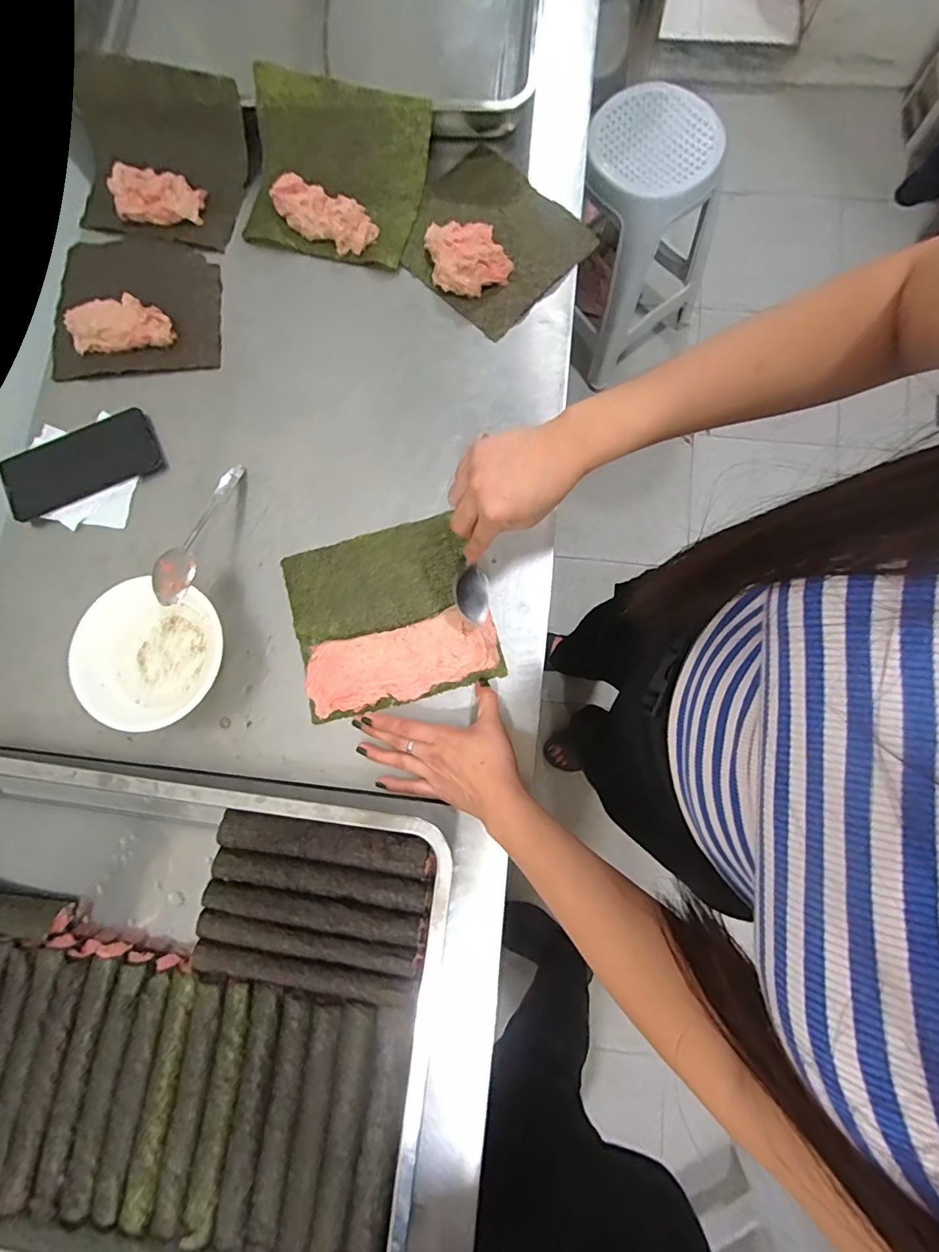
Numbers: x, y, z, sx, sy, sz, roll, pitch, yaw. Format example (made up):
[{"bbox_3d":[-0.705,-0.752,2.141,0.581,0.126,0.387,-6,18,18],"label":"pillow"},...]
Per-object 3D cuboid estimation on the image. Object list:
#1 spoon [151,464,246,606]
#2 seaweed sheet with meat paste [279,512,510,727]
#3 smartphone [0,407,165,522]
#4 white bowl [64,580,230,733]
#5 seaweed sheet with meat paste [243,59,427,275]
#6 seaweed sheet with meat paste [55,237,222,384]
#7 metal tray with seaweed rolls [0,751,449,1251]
[{"bbox_3d":[-0.278,-0.100,0.501,0.030,0.027,0.171,10,60,3],"label":"spoon"},{"bbox_3d":[-0.082,-0.012,0.493,0.191,0.013,0.178,-15,79,-2],"label":"seaweed sheet with meat paste"},{"bbox_3d":[-0.431,-0.182,0.532,0.164,0.007,0.079,-24,81,0],"label":"smartphone"},{"bbox_3d":[-0.320,0.026,0.475,0.143,0.040,0.135,-1,82,4],"label":"white bowl"},{"bbox_3d":[-0.154,-0.522,0.561,0.194,0.038,0.173,12,98,-1],"label":"seaweed sheet with meat paste"},{"bbox_3d":[-0.386,-0.373,0.552,0.182,0.034,0.157,-5,82,3],"label":"seaweed sheet with meat paste"},{"bbox_3d":[-0.325,0.332,0.431,0.583,0.047,0.389,8,82,5],"label":"metal tray with seaweed rolls"}]

